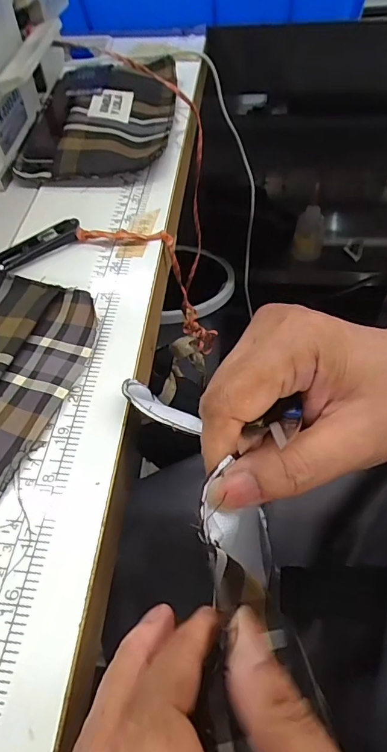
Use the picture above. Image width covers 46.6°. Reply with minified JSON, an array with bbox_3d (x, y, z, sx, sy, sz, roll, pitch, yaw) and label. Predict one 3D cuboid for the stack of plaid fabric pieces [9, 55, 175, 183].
[{"bbox_3d":[-0.082,-0.233,0.394,0.124,0.021,0.186,3,55,3],"label":"stack of plaid fabric pieces"}]

